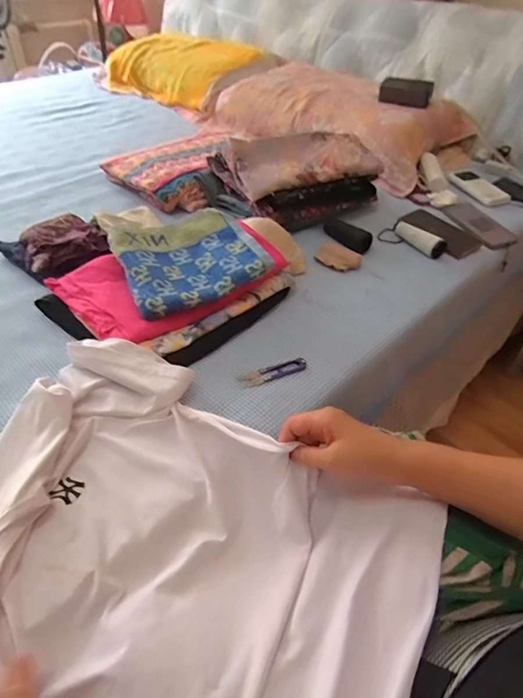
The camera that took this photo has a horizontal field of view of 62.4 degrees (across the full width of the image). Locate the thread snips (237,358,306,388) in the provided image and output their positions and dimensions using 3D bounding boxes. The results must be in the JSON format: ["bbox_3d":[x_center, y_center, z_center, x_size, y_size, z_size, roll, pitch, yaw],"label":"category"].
[{"bbox_3d":[0.016,0.034,0.609,0.096,0.015,0.026,-17,48,-19],"label":"thread snips"}]

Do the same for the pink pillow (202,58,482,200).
[{"bbox_3d":[0.182,-0.673,1.225,0.712,0.131,0.374,32,50,27],"label":"pink pillow"}]

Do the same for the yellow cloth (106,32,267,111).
[{"bbox_3d":[-0.289,-0.978,1.515,0.587,0.168,0.298,32,50,27],"label":"yellow cloth"}]

